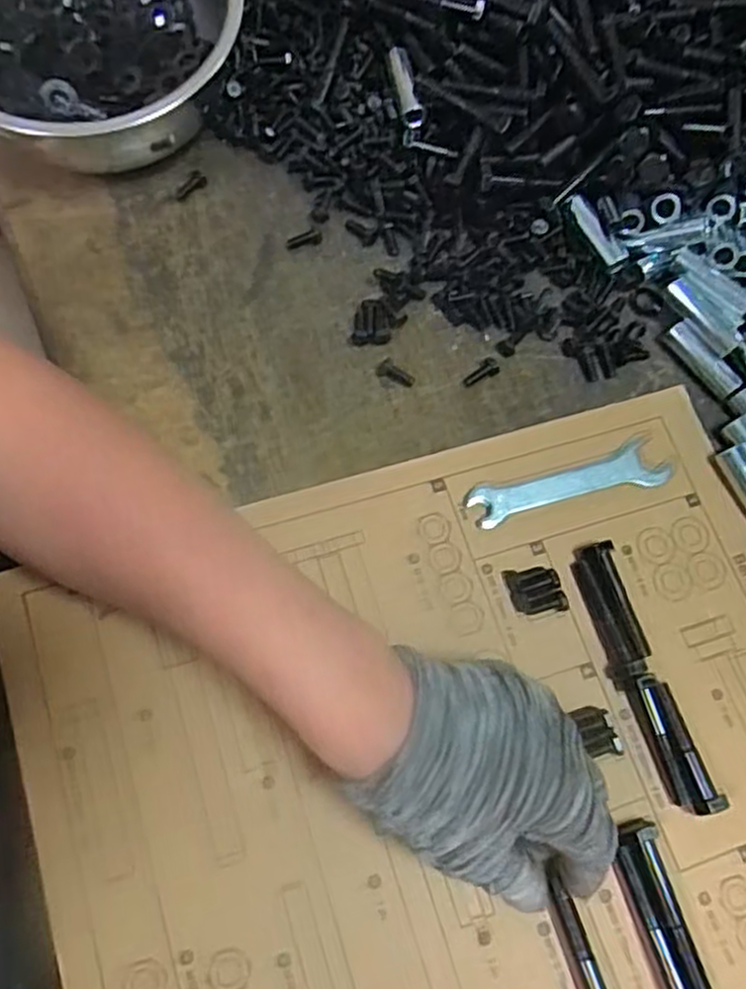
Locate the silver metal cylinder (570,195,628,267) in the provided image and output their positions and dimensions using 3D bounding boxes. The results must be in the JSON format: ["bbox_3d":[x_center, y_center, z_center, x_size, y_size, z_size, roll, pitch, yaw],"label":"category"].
[{"bbox_3d":[0.127,-0.148,0.421,0.008,0.009,0.045,-34,89,-14],"label":"silver metal cylinder"}]

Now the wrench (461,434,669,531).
[{"bbox_3d":[0.101,-0.004,0.384,0.104,0.004,0.026,-16,74,-11],"label":"wrench"}]

